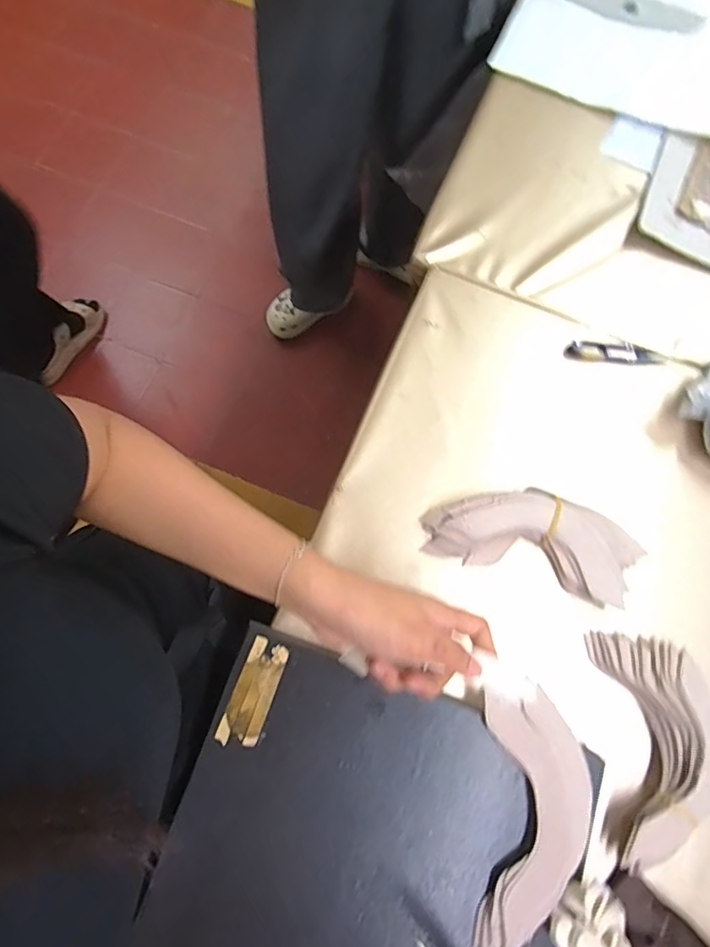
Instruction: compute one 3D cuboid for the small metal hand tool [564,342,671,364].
[{"bbox_3d":[0.267,-0.123,0.514,0.099,0.008,0.021,4,75,-2],"label":"small metal hand tool"}]

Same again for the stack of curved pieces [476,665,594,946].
[{"bbox_3d":[0.135,0.254,0.379,0.082,0.015,0.186,11,75,0],"label":"stack of curved pieces"}]

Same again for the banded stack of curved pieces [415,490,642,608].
[{"bbox_3d":[0.158,0.055,0.446,0.184,0.031,0.076,16,75,1],"label":"banded stack of curved pieces"}]

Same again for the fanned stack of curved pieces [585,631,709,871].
[{"bbox_3d":[0.250,0.223,0.415,0.089,0.042,0.171,2,75,-3],"label":"fanned stack of curved pieces"}]

